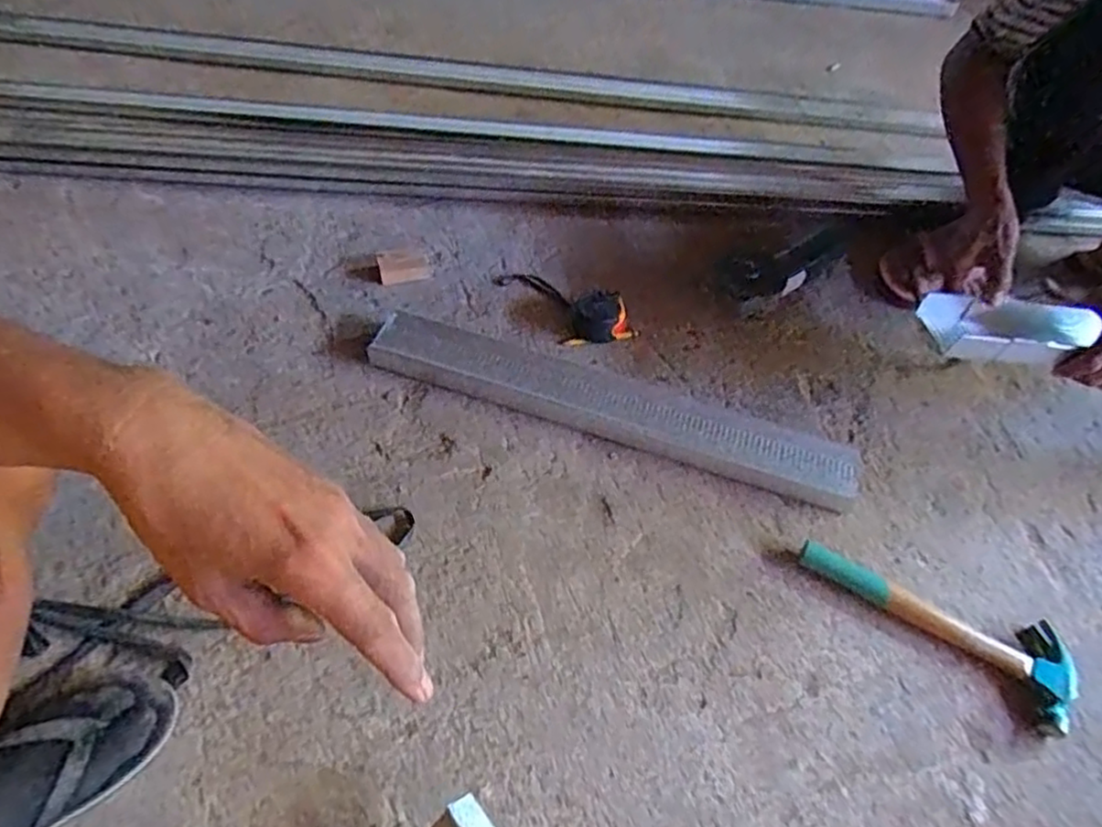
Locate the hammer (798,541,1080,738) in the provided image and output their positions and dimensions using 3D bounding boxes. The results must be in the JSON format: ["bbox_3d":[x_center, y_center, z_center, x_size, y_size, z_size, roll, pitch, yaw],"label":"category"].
[{"bbox_3d":[0.406,0.199,0.711,0.271,0.026,0.104,36,60,21],"label":"hammer"}]

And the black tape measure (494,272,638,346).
[{"bbox_3d":[0.010,-0.151,0.939,0.218,0.039,0.093,25,56,14],"label":"black tape measure"}]

